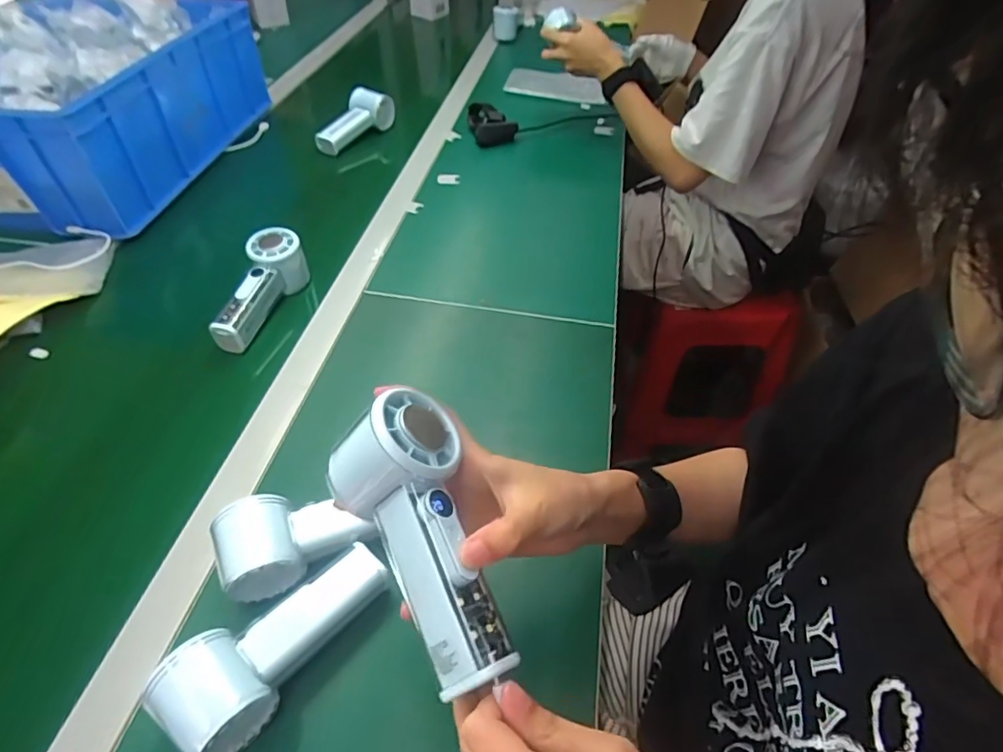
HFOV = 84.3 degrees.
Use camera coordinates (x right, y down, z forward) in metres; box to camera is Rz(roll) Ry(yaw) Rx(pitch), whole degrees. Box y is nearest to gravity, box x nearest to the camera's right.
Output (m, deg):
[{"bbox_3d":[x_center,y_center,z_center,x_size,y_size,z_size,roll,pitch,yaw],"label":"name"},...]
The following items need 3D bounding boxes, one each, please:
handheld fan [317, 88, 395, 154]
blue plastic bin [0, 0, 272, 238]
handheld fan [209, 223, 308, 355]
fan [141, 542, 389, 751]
[{"bbox_3d":[-0.244,-0.431,0.926,0.062,0.062,0.146,20,49,17],"label":"handheld fan"},{"bbox_3d":[-0.607,-0.403,0.822,0.321,0.155,0.466,6,47,5],"label":"blue plastic bin"},{"bbox_3d":[-0.263,-0.094,0.615,0.054,0.067,0.144,5,46,4],"label":"handheld fan"},{"bbox_3d":[-0.140,0.173,0.361,0.150,0.047,0.061,-34,55,-29],"label":"fan"}]

